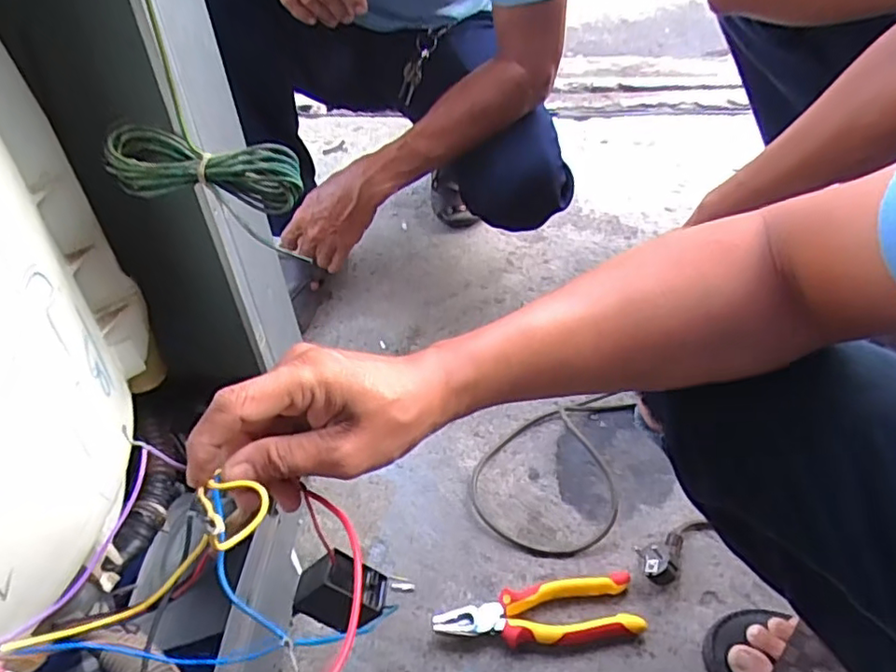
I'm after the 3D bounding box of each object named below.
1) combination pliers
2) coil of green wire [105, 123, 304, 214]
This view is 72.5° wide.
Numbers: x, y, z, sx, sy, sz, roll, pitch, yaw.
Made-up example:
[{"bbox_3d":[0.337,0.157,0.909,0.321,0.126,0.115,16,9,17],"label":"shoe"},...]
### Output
[{"bbox_3d":[0.086,0.270,0.593,0.194,0.021,0.057,-6,43,-2],"label":"combination pliers"},{"bbox_3d":[-0.150,-0.101,0.377,0.118,0.045,0.024,5,46,8],"label":"coil of green wire"}]

